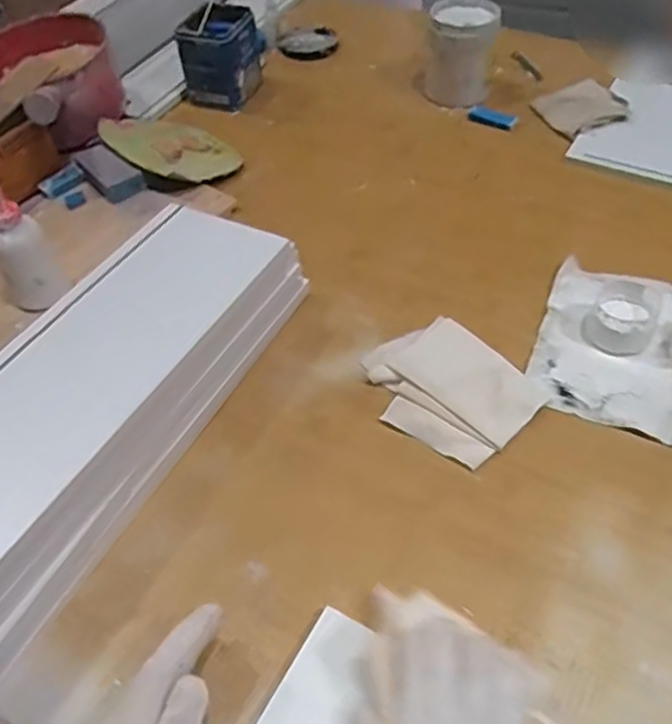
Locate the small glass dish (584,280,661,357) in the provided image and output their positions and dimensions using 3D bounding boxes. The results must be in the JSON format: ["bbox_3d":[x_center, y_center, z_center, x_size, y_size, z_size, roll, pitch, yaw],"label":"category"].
[{"bbox_3d":[0.289,-0.048,0.669,0.065,0.039,0.077,19,53,19],"label":"small glass dish"}]

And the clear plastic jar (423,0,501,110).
[{"bbox_3d":[0.184,-0.452,0.982,0.100,0.119,0.099,8,50,11],"label":"clear plastic jar"}]

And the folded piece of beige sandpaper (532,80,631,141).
[{"bbox_3d":[0.351,-0.363,0.949,0.110,0.014,0.108,-19,51,-13],"label":"folded piece of beige sandpaper"}]

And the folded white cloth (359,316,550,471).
[{"bbox_3d":[0.108,0.023,0.634,0.125,0.015,0.151,-38,57,-25],"label":"folded white cloth"}]

